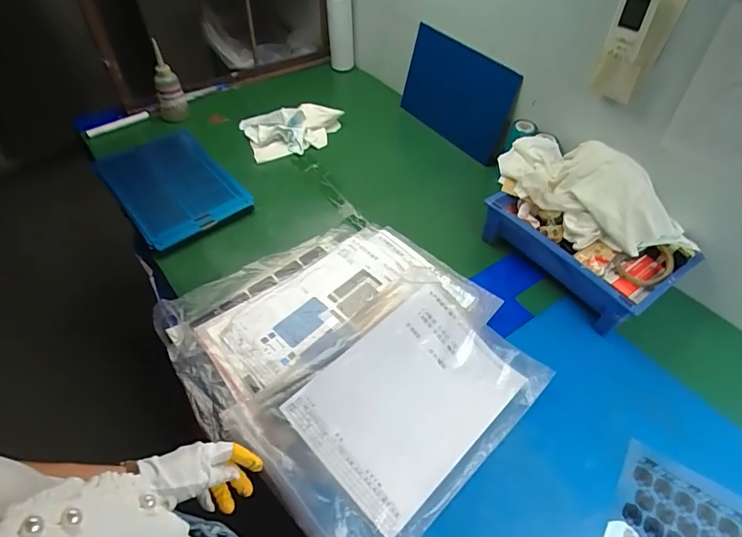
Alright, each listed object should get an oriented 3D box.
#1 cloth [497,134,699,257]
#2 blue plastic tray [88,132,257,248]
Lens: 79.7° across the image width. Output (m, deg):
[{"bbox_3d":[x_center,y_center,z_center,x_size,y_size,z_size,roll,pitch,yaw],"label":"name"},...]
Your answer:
[{"bbox_3d":[0.384,-0.149,0.792,0.142,0.103,0.350,-26,52,-23],"label":"cloth"},{"bbox_3d":[-0.383,-0.166,0.870,0.209,0.054,0.289,-32,58,-25],"label":"blue plastic tray"}]

